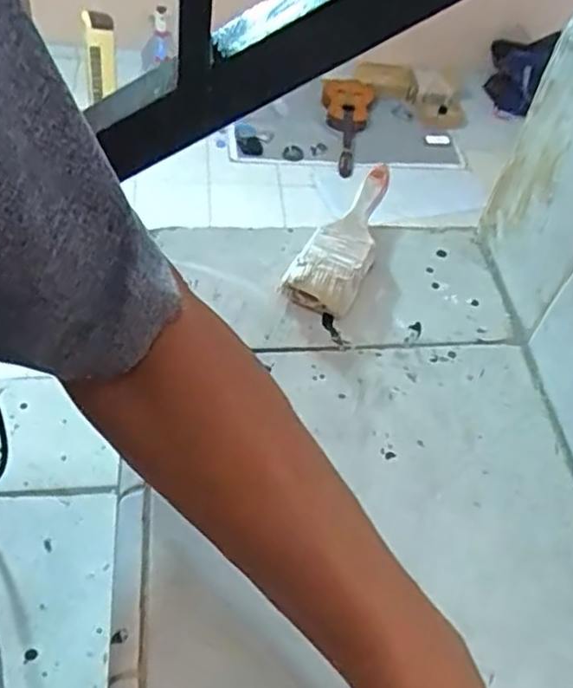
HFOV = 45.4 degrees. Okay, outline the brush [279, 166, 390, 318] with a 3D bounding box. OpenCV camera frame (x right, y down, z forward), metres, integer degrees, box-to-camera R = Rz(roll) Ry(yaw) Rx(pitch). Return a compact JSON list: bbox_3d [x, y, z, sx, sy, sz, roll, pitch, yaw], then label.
[{"bbox_3d":[0.050,-0.090,0.545,0.051,0.023,0.172,19,52,10],"label":"brush"}]

